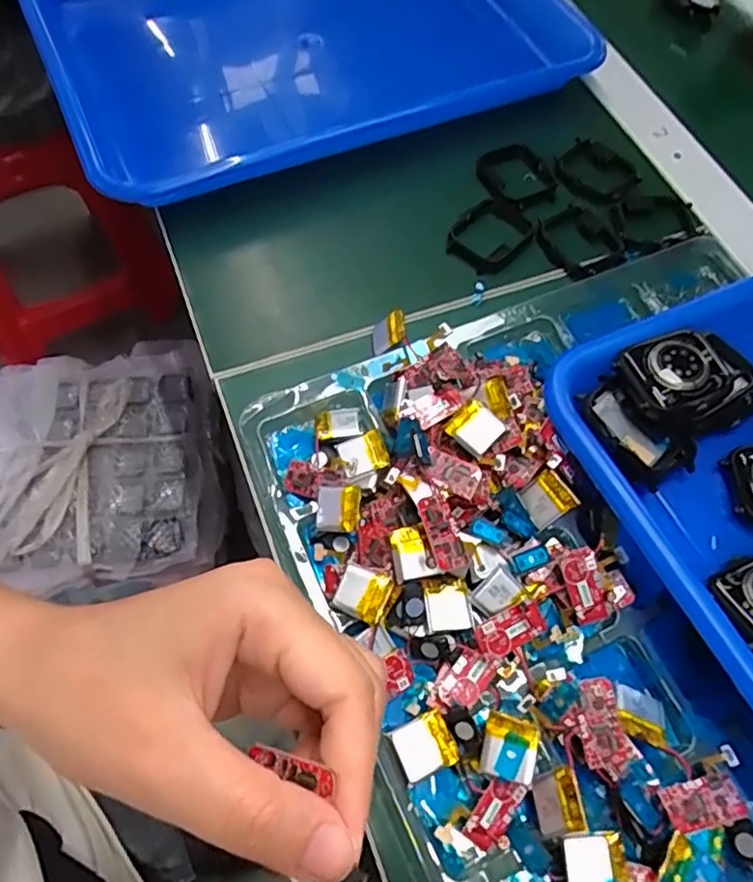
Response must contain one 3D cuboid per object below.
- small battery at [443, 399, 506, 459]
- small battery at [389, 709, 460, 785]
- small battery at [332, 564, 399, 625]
[{"bbox_3d":[0.041,-0.005,0.256,0.017,0.006,0.020,-40,73,-20],"label":"small battery"},{"bbox_3d":[0.017,0.110,0.223,0.020,0.004,0.019,-22,67,-14],"label":"small battery"},{"bbox_3d":[-0.004,0.059,0.241,0.022,0.004,0.018,23,64,7],"label":"small battery"}]

